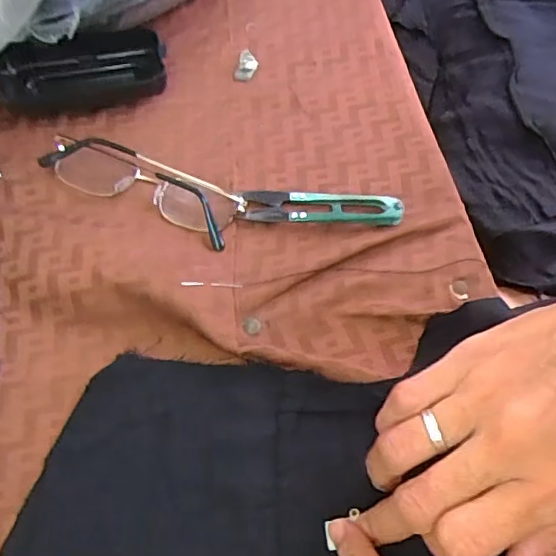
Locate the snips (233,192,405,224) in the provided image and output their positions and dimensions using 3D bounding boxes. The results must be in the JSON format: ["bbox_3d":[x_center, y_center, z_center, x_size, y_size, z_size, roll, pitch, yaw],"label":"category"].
[{"bbox_3d":[0.026,-0.044,0.349,0.098,0.009,0.022,2,61,4],"label":"snips"}]

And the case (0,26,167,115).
[{"bbox_3d":[-0.136,-0.143,0.398,0.114,0.030,0.049,-8,61,-1],"label":"case"}]

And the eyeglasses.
[{"bbox_3d":[-0.085,-0.060,0.351,0.126,0.022,0.033,22,65,15],"label":"eyeglasses"}]

